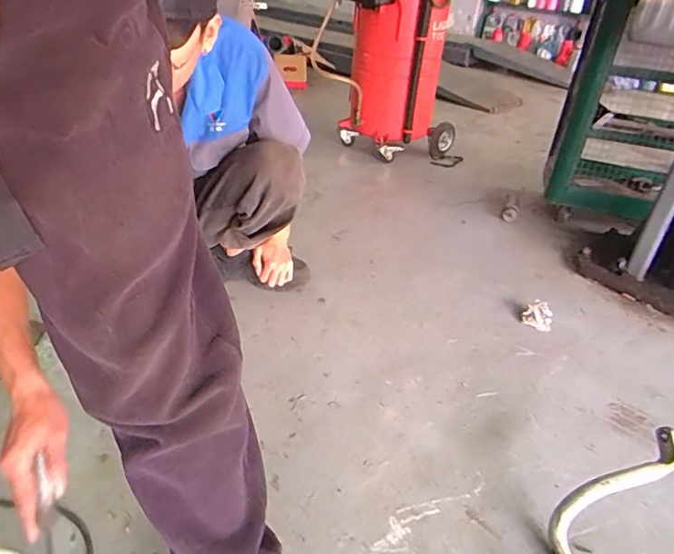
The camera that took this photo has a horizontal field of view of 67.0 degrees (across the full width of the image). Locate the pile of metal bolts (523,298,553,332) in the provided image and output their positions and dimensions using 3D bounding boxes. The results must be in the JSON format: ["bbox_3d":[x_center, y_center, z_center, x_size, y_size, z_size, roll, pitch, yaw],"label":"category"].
[{"bbox_3d":[0.522,0.098,1.317,0.069,0.038,0.083,20,34,22],"label":"pile of metal bolts"}]

